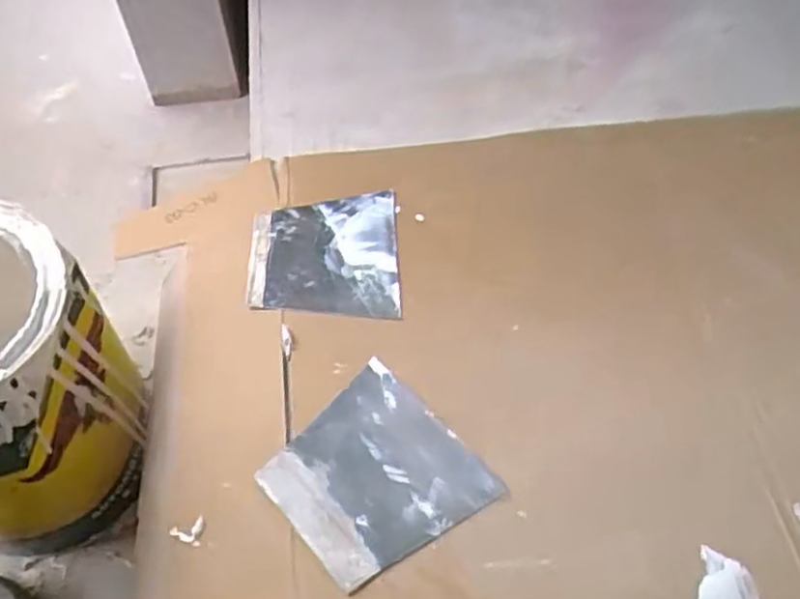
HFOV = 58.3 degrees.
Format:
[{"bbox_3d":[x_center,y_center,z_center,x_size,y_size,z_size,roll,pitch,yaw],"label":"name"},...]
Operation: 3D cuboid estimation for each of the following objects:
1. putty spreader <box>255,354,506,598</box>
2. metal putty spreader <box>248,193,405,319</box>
[{"bbox_3d":[-0.015,0.097,0.396,0.099,0.006,0.102,-36,61,-23],"label":"putty spreader"},{"bbox_3d":[-0.051,-0.029,0.484,0.097,0.007,0.098,-3,54,-1],"label":"metal putty spreader"}]

